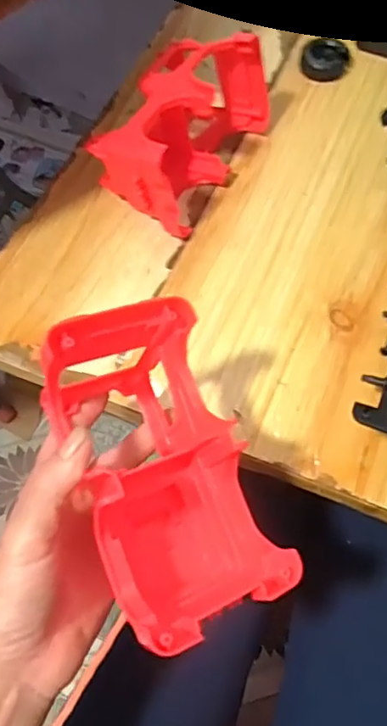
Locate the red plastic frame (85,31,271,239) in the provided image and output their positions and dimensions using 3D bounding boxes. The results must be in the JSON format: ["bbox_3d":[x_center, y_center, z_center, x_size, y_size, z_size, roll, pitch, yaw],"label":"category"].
[{"bbox_3d":[-0.009,-0.187,0.458,0.084,0.082,0.150,27,65,13],"label":"red plastic frame"}]

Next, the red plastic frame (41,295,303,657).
[{"bbox_3d":[-0.015,0.054,0.289,0.080,0.096,0.150,-20,63,-10],"label":"red plastic frame"}]

